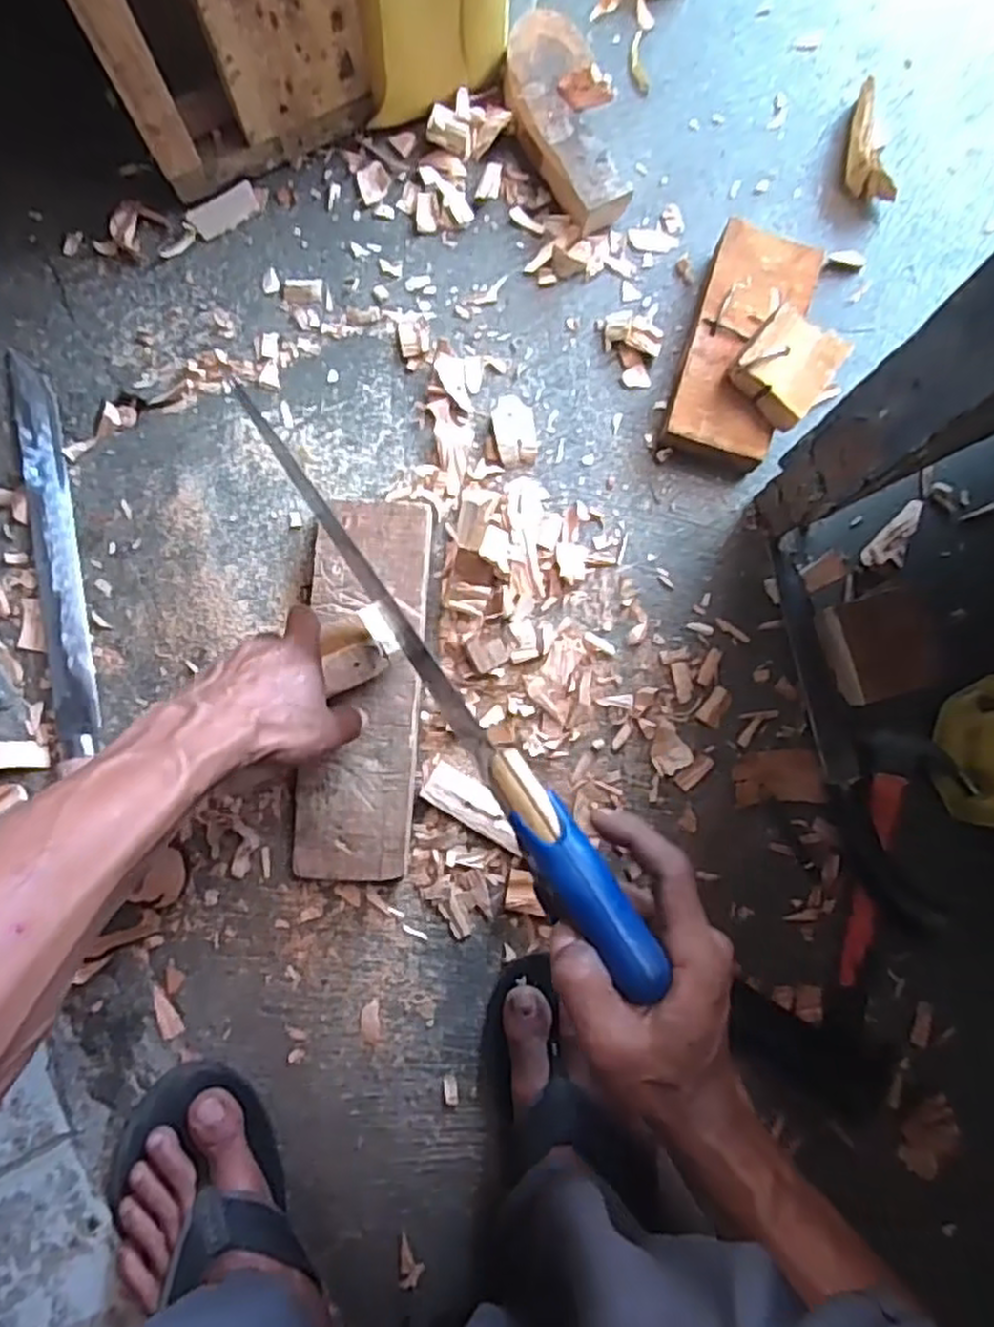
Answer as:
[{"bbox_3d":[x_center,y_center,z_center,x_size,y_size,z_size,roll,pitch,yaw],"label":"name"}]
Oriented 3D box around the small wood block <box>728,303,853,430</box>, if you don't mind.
[{"bbox_3d":[0.213,-0.218,0.554,0.062,0.033,0.067,38,85,2],"label":"small wood block"}]

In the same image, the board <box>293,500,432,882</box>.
[{"bbox_3d":[-0.098,0.018,0.558,0.083,0.035,0.274,3,85,-2],"label":"board"}]

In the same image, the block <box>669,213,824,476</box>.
[{"bbox_3d":[0.188,-0.245,0.586,0.080,0.036,0.178,17,85,0],"label":"block"}]

